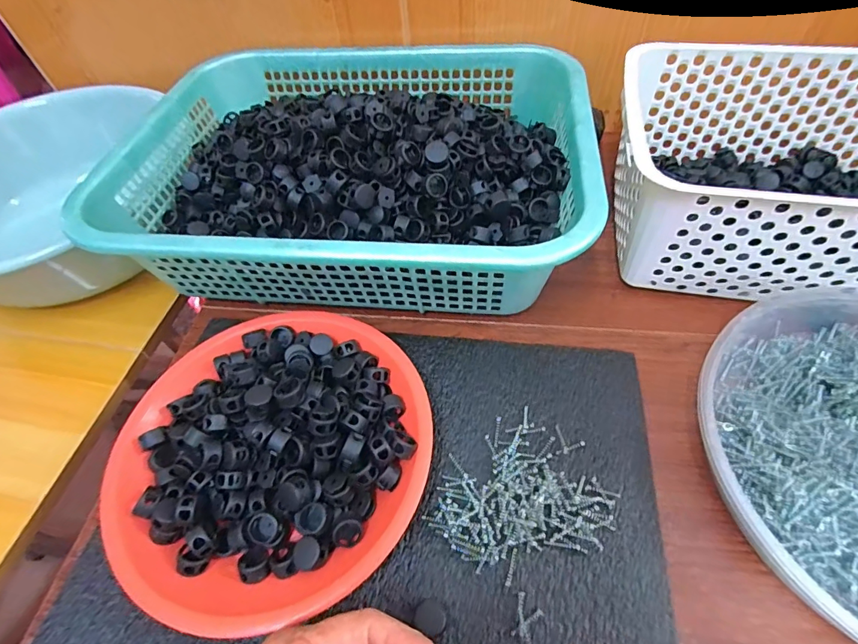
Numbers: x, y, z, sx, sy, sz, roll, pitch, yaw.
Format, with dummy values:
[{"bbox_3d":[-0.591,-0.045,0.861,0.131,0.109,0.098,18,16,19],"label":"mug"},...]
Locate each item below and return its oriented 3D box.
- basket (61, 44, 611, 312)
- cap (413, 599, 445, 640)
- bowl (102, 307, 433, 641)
[{"bbox_3d":[-0.063,-0.144,0.390,0.381,0.091,0.288,2,55,7],"label":"basket"},{"bbox_3d":[0.001,0.156,0.232,0.015,0.010,0.015,-3,55,4],"label":"cap"},{"bbox_3d":[-0.098,0.071,0.276,0.186,0.041,0.199,-3,55,4],"label":"bowl"}]

